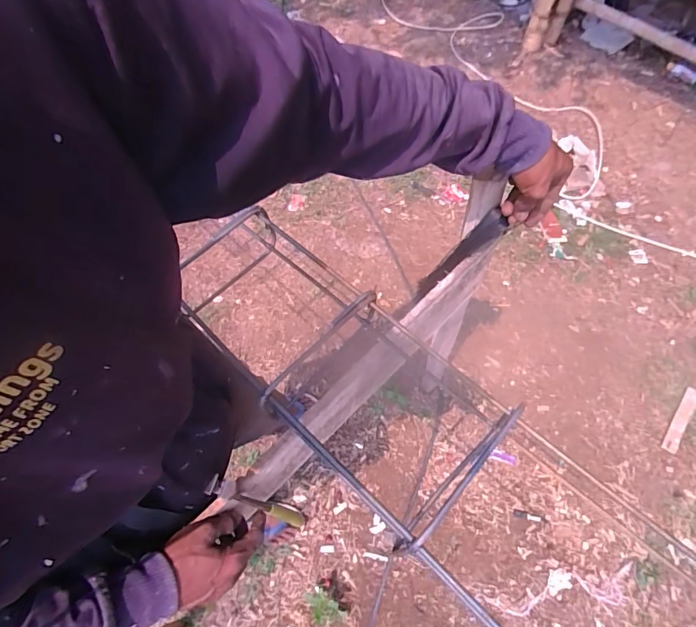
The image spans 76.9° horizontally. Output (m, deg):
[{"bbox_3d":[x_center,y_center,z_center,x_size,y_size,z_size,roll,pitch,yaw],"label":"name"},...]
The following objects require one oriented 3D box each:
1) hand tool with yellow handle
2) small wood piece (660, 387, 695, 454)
[{"bbox_3d":[-0.101,0.235,0.535,0.024,0.210,0.019,8,61,29],"label":"hand tool with yellow handle"},{"bbox_3d":[1.062,0.336,1.394,0.046,0.004,0.247,35,68,16],"label":"small wood piece"}]

